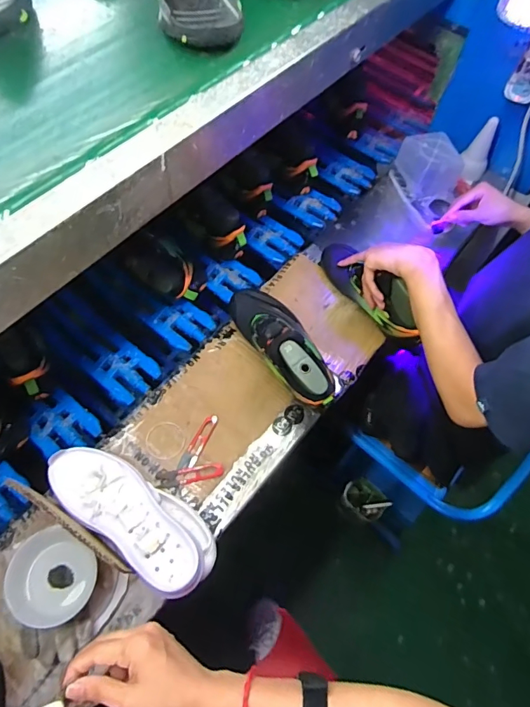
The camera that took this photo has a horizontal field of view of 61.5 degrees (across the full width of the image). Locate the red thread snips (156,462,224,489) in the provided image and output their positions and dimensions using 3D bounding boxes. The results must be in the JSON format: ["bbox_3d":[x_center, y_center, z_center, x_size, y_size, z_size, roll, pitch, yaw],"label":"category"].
[{"bbox_3d":[-0.116,0.189,0.690,0.101,0.007,0.028,-7,64,-8],"label":"red thread snips"}]

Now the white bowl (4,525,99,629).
[{"bbox_3d":[-0.280,0.296,0.586,0.119,0.055,0.105,31,65,10],"label":"white bowl"}]

